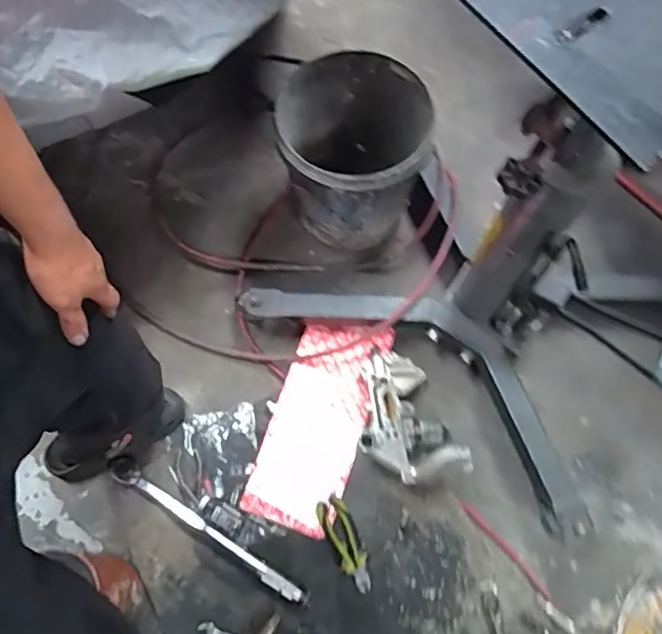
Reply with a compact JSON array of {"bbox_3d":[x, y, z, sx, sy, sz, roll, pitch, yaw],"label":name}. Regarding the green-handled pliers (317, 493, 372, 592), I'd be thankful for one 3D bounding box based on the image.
[{"bbox_3d":[0.029,0.434,1.122,0.059,0.015,0.178,-21,71,-8],"label":"green-handled pliers"}]

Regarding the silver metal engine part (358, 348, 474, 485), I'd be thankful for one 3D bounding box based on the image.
[{"bbox_3d":[0.133,0.191,1.173,0.192,0.112,0.283,-20,71,-8],"label":"silver metal engine part"}]

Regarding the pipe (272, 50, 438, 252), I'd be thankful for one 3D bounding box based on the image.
[{"bbox_3d":[0.040,-0.322,1.272,0.290,0.335,0.304,0,69,0],"label":"pipe"}]

